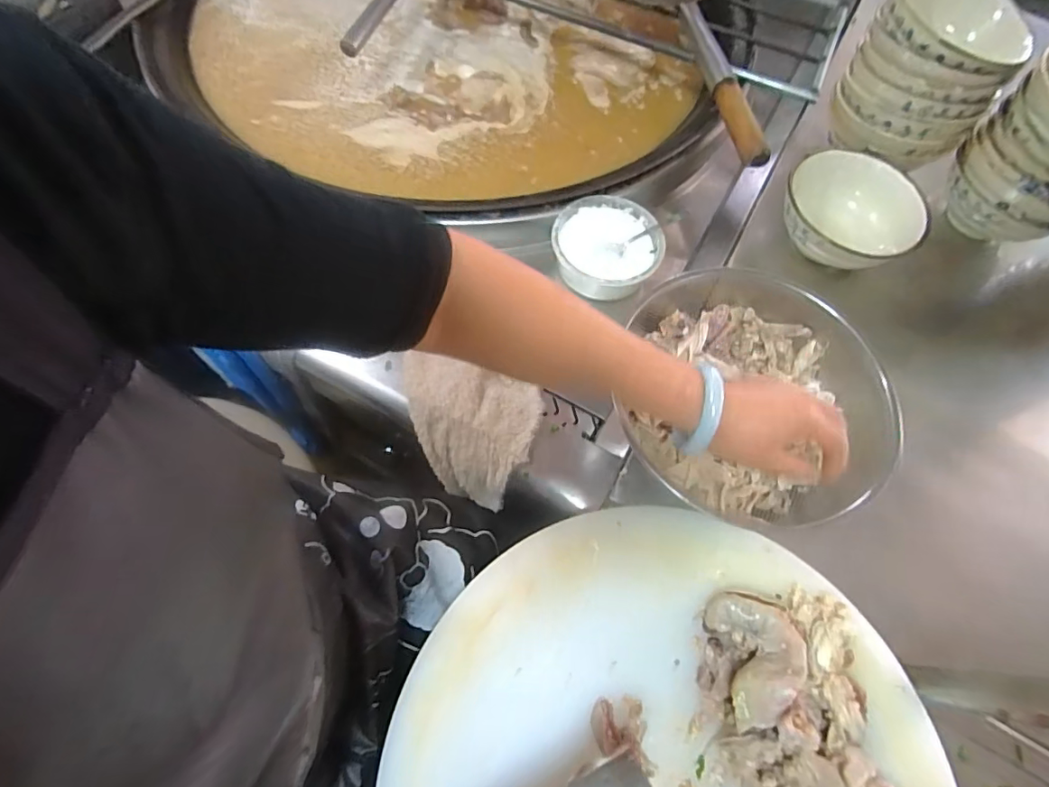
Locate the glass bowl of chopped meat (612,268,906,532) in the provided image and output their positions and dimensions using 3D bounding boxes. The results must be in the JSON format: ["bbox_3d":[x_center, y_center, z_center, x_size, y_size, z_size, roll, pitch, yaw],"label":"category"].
[{"bbox_3d":[0.242,0.008,0.525,0.260,0.094,0.255,1,67,-2],"label":"glass bowl of chopped meat"}]

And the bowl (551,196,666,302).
[{"bbox_3d":[0.102,-0.183,0.661,0.135,0.044,0.138,1,67,-2],"label":"bowl"}]

